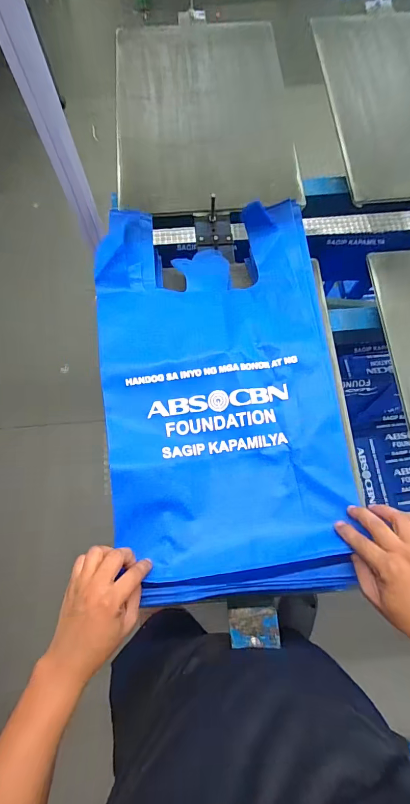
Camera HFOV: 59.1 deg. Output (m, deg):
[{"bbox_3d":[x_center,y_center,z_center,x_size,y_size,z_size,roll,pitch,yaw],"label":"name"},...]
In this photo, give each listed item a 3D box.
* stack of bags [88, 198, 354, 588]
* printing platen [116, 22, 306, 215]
[{"bbox_3d":[0.020,-0.051,0.545,0.328,0.061,0.551,-6,73,-2],"label":"stack of bags"},{"bbox_3d":[-0.006,-0.678,0.828,0.386,0.017,0.566,-4,73,-1],"label":"printing platen"}]

